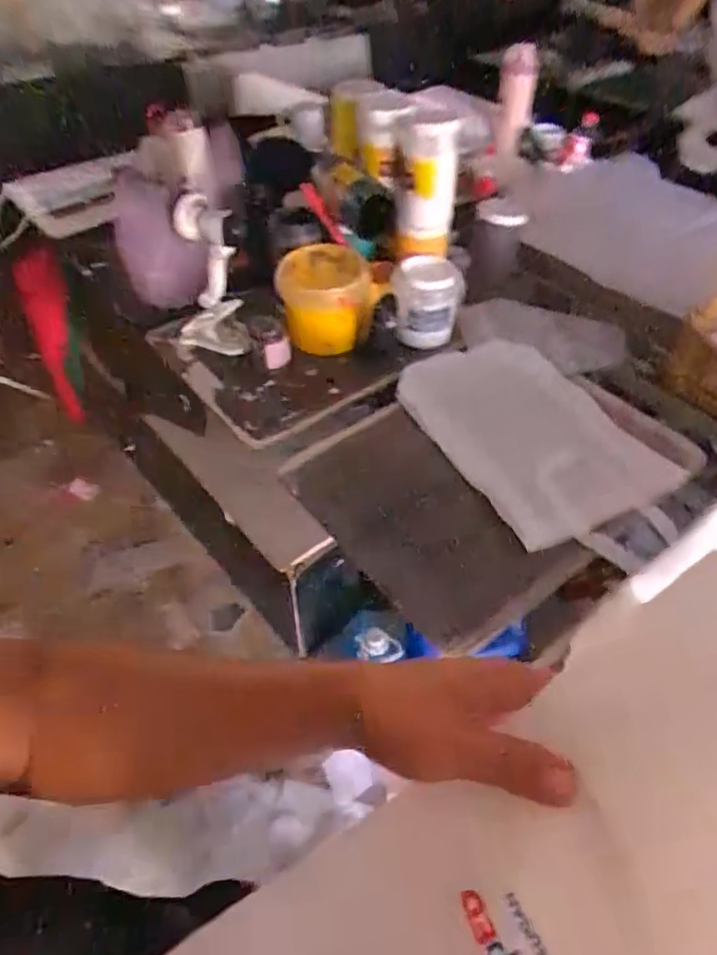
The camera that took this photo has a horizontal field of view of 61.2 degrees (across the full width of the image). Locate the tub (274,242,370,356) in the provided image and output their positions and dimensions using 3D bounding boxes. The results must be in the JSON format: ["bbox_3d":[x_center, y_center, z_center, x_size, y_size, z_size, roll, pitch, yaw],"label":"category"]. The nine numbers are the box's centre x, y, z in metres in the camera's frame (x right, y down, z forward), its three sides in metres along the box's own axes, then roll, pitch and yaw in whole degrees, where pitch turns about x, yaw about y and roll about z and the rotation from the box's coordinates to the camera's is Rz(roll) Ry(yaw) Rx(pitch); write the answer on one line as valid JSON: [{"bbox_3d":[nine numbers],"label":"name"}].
[{"bbox_3d":[-0.059,-0.331,1.128,0.172,0.144,0.161,6,47,6],"label":"tub"}]

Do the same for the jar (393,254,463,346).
[{"bbox_3d":[0.127,-0.326,1.137,0.120,0.146,0.120,0,47,0],"label":"jar"}]

